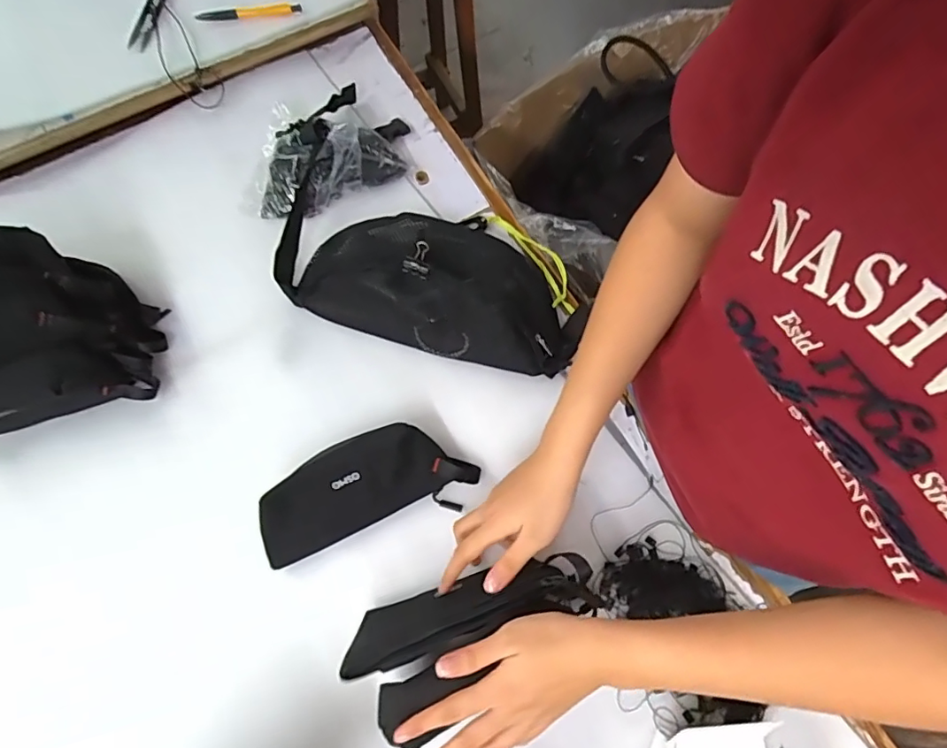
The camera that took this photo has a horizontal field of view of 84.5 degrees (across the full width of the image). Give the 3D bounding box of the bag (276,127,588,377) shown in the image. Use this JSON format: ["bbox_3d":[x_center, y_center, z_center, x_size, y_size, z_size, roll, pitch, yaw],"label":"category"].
[{"bbox_3d":[-0.050,-0.125,0.556,0.348,0.073,0.184,15,76,4],"label":"bag"}]

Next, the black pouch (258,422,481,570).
[{"bbox_3d":[-0.102,0.107,0.506,0.205,0.058,0.097,-17,76,-4],"label":"black pouch"}]

